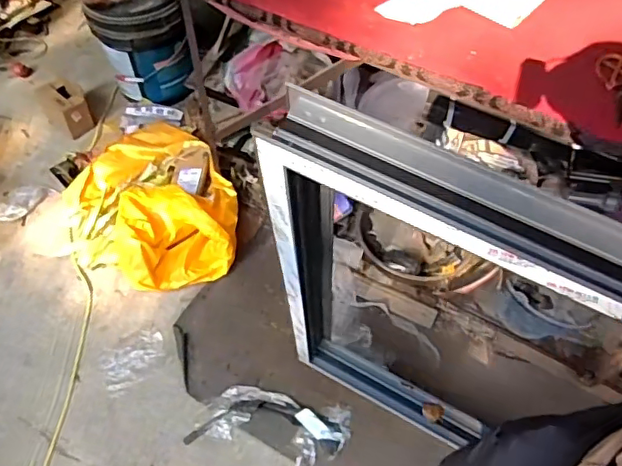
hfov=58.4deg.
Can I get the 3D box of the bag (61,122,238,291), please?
[{"bbox_3d":[-0.559,-0.136,1.892,0.542,0.210,0.722,-20,56,-13],"label":"bag"}]

